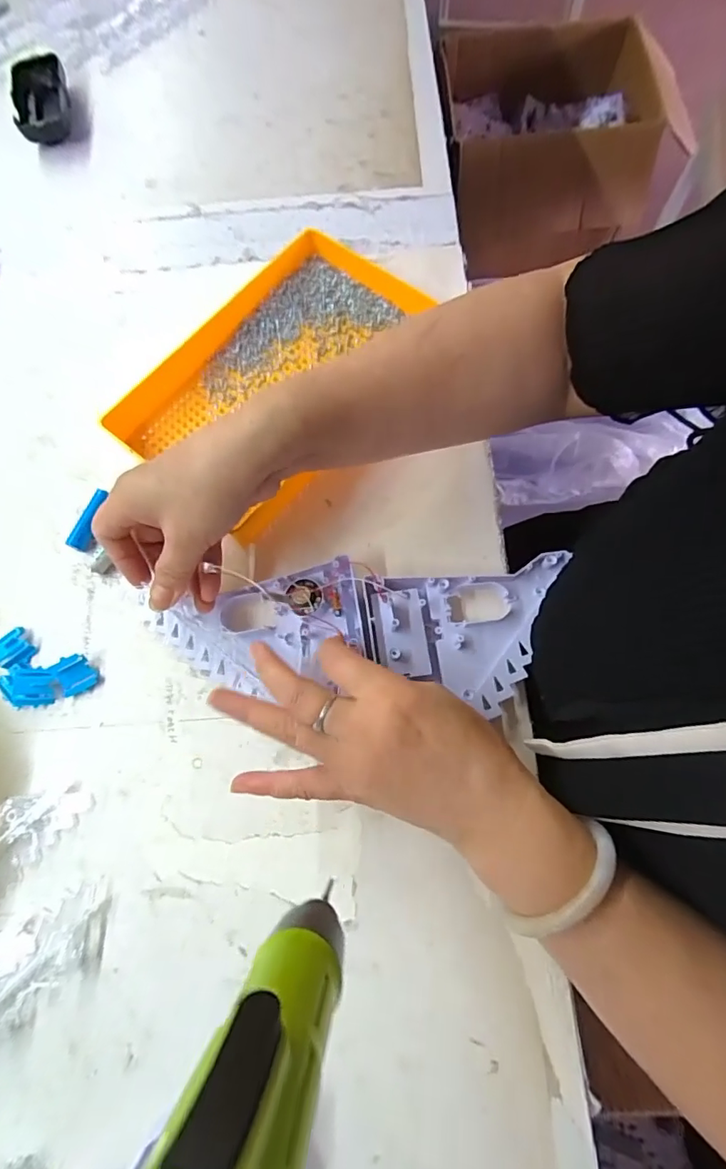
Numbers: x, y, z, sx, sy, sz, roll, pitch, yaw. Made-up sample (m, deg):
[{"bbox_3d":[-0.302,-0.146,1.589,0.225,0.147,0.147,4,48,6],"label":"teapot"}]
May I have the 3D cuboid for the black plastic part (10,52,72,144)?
[{"bbox_3d":[-0.336,-0.507,0.527,0.050,0.031,0.113,-14,73,-3],"label":"black plastic part"}]

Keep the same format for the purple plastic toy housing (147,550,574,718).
[{"bbox_3d":[-0.005,0.030,0.341,0.271,0.022,0.094,-1,73,3],"label":"purple plastic toy housing"}]

